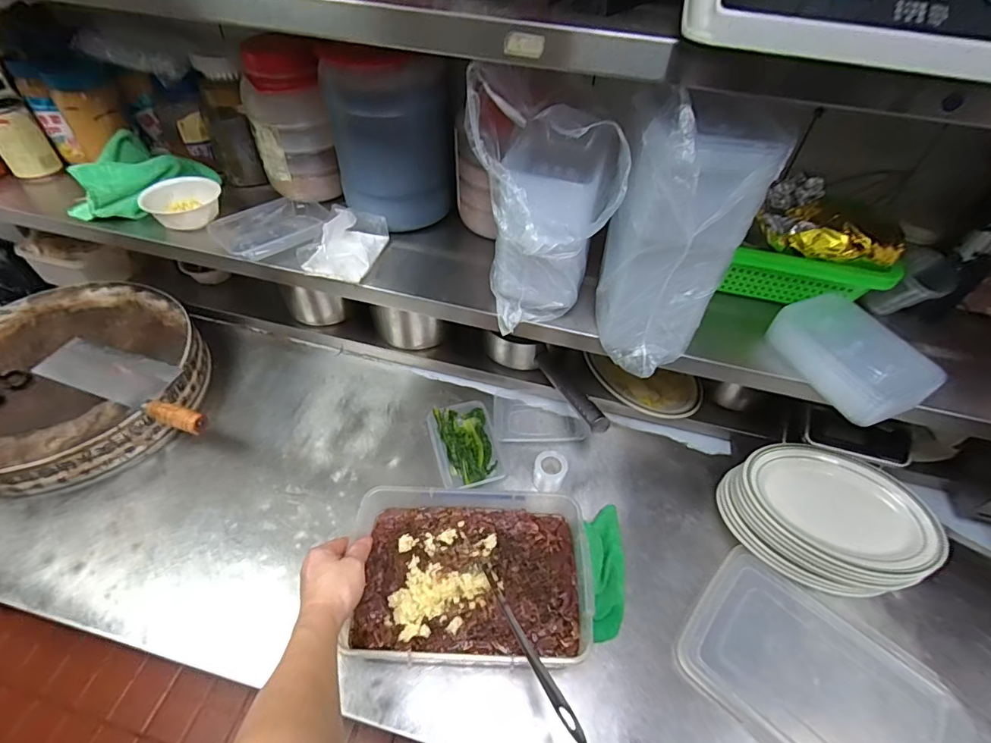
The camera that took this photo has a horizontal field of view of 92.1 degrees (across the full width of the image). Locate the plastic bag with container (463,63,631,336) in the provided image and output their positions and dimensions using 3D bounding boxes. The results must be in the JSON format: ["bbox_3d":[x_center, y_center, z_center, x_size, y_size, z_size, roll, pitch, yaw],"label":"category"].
[{"bbox_3d":[0.049,-0.201,0.582,0.160,0.254,0.183,3,49,0],"label":"plastic bag with container"}]

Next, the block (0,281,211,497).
[{"bbox_3d":[-0.746,0.014,0.848,0.404,0.099,0.404,1,49,-2],"label":"block"}]

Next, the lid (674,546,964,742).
[{"bbox_3d":[0.415,0.404,0.619,0.315,0.019,0.221,34,56,24],"label":"lid"}]

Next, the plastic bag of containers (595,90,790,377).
[{"bbox_3d":[0.185,-0.123,0.511,0.127,0.278,0.099,13,50,8],"label":"plastic bag of containers"}]

